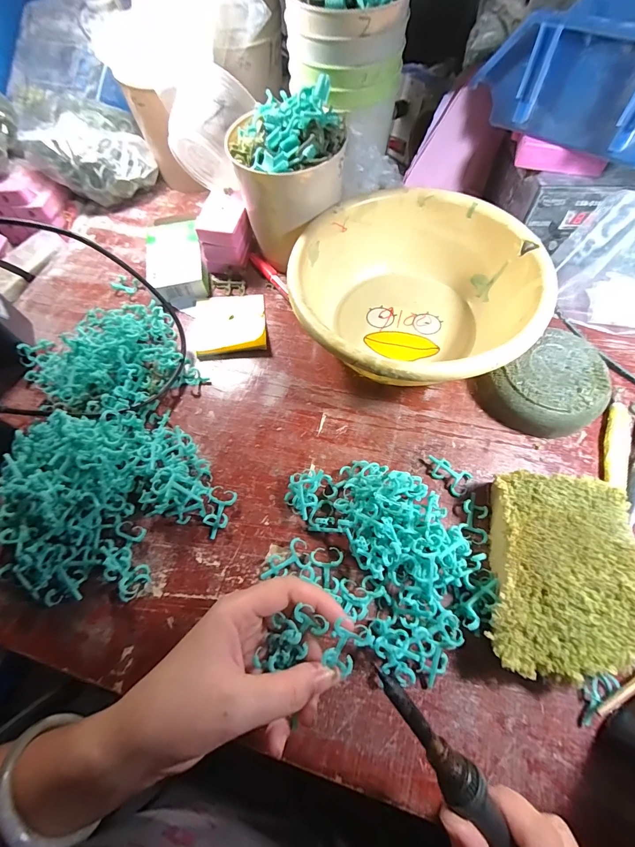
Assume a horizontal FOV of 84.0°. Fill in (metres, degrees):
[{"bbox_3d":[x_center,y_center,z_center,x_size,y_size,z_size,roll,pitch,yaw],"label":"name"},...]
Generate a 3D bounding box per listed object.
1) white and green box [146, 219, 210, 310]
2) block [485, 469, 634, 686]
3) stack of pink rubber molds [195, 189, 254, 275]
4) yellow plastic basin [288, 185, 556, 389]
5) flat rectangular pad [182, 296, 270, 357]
[{"bbox_3d":[-0.162,-0.187,0.411,0.060,0.029,0.109,-15,65,-4],"label":"white and green box"},{"bbox_3d":[0.173,0.105,0.254,0.096,0.039,0.133,9,66,7],"label":"block"},{"bbox_3d":[-0.102,-0.217,0.408,0.050,0.057,0.066,8,65,6],"label":"stack of pink rubber molds"},{"bbox_3d":[0.089,-0.122,0.343,0.220,0.078,0.219,-1,65,2],"label":"yellow plastic basin"},{"bbox_3d":[-0.099,-0.111,0.386,0.083,0.006,0.079,-8,65,-1],"label":"flat rectangular pad"}]

